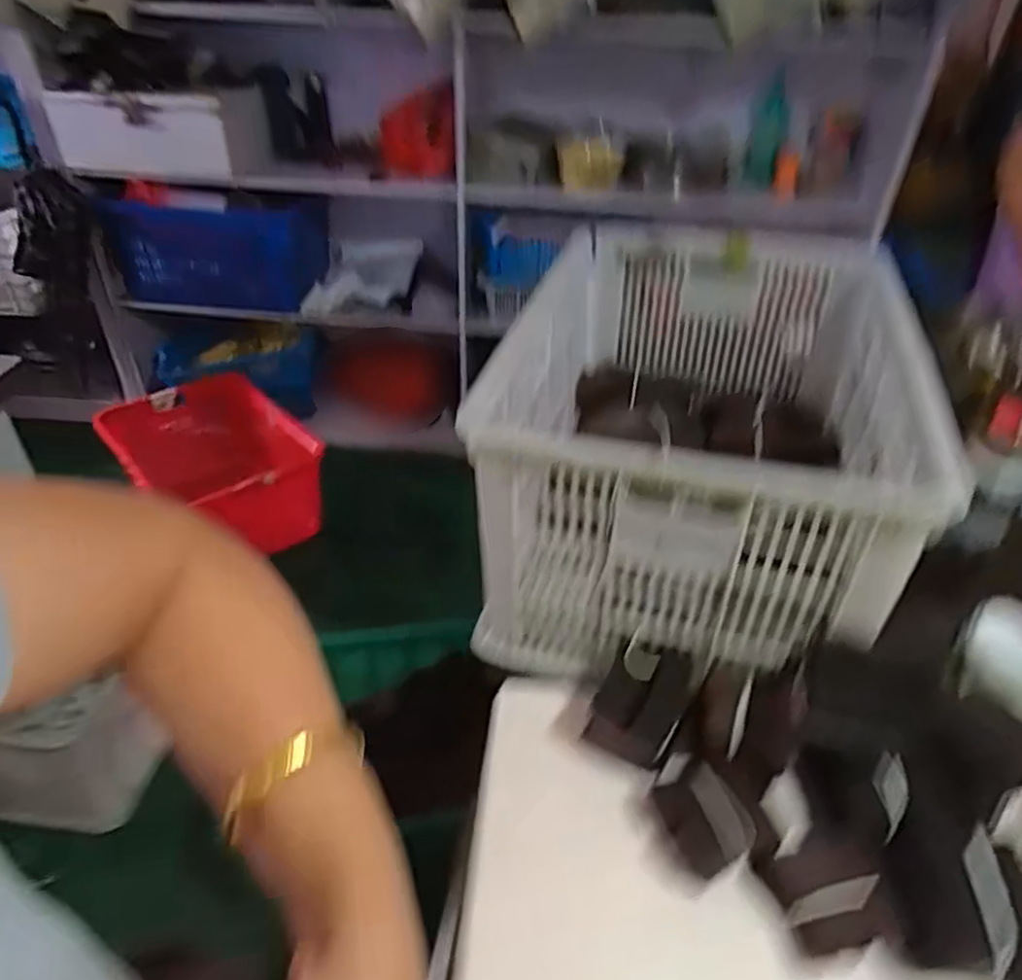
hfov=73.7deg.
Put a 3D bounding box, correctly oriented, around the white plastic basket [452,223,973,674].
[{"bbox_3d":[0.230,-0.082,0.880,0.420,0.300,0.625,11,38,12],"label":"white plastic basket"}]

